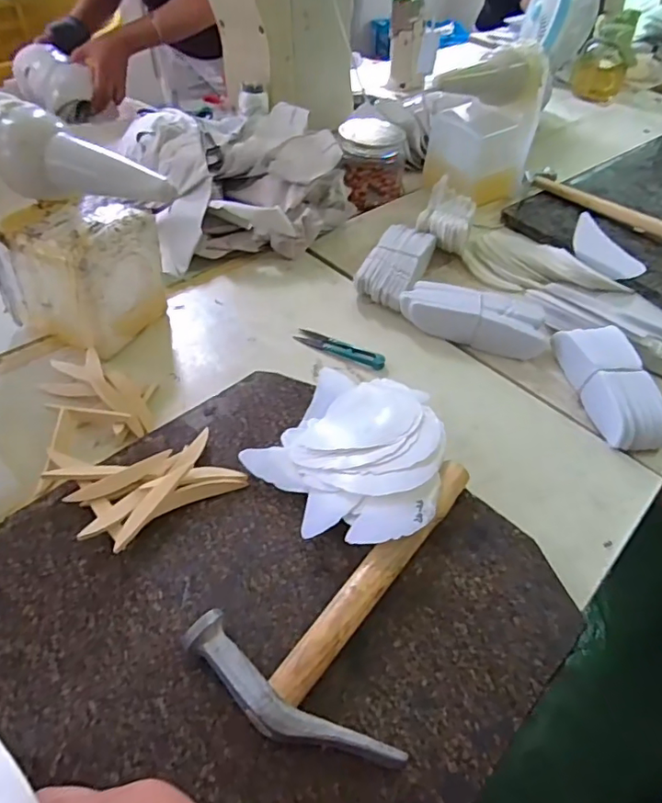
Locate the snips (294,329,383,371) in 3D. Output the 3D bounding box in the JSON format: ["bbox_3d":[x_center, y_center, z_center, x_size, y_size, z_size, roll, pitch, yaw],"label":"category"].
[{"bbox_3d":[0.010,-0.059,0.570,0.101,0.007,0.026,21,48,13],"label":"snips"}]

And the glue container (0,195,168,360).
[{"bbox_3d":[-0.245,-0.128,0.524,0.113,0.134,0.098,21,48,13],"label":"glue container"}]

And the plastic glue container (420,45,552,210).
[{"bbox_3d":[0.224,-0.402,0.781,0.121,0.193,0.112,-29,56,-30],"label":"plastic glue container"}]

